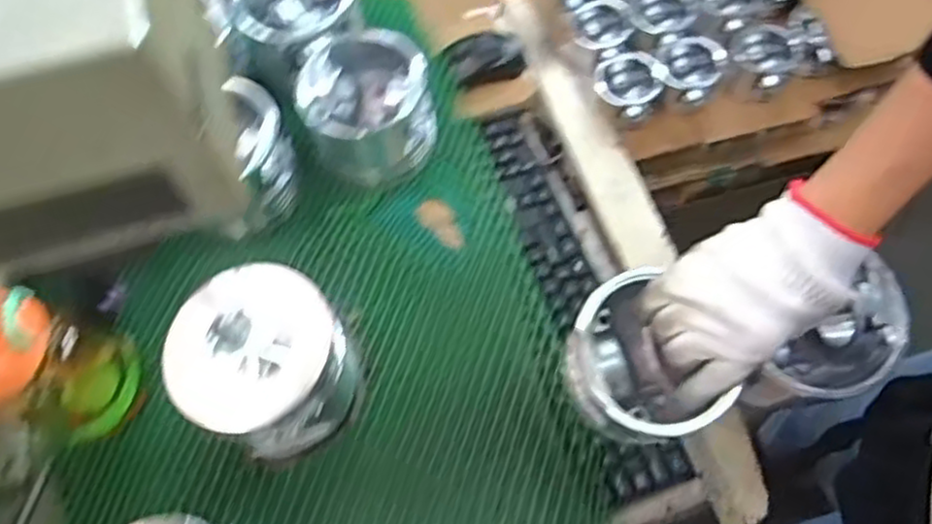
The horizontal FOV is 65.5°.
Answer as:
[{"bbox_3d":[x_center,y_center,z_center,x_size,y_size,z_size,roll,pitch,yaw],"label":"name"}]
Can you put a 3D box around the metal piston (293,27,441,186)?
[{"bbox_3d":[-0.090,-0.141,0.678,0.115,0.100,0.110,-1,64,2],"label":"metal piston"}]

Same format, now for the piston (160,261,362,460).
[{"bbox_3d":[-0.148,0.081,0.558,0.110,0.126,0.120,-1,64,2],"label":"piston"}]

